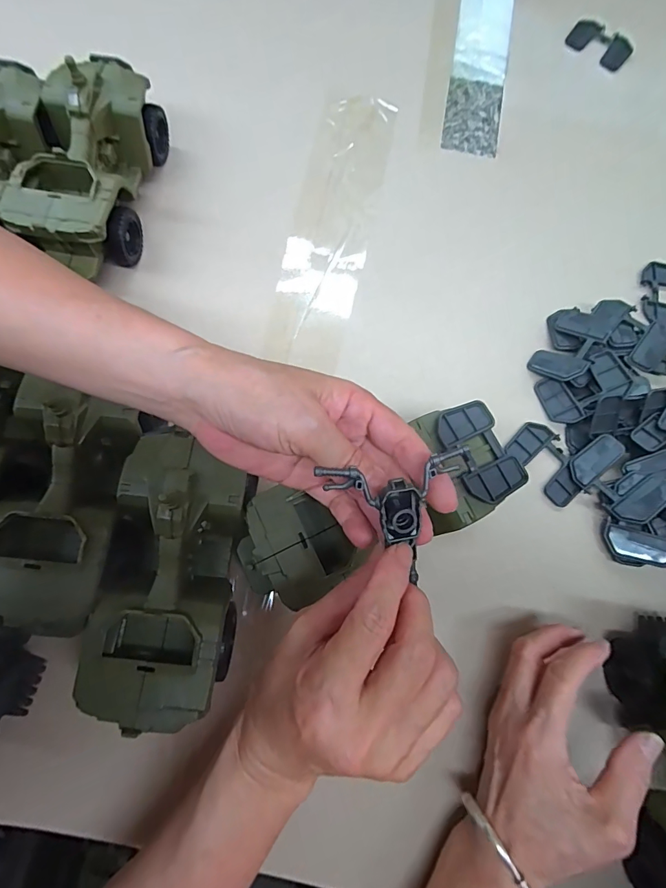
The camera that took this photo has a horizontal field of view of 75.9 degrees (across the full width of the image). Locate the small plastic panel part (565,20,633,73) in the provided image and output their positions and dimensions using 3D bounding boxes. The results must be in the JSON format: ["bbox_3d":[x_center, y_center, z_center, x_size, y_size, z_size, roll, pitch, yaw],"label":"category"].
[{"bbox_3d":[0.301,-0.450,0.482,0.069,0.011,0.040,37,77,6],"label":"small plastic panel part"}]

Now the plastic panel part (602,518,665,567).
[{"bbox_3d":[0.238,0.082,0.338,0.047,0.006,0.029,21,102,30],"label":"plastic panel part"}]

